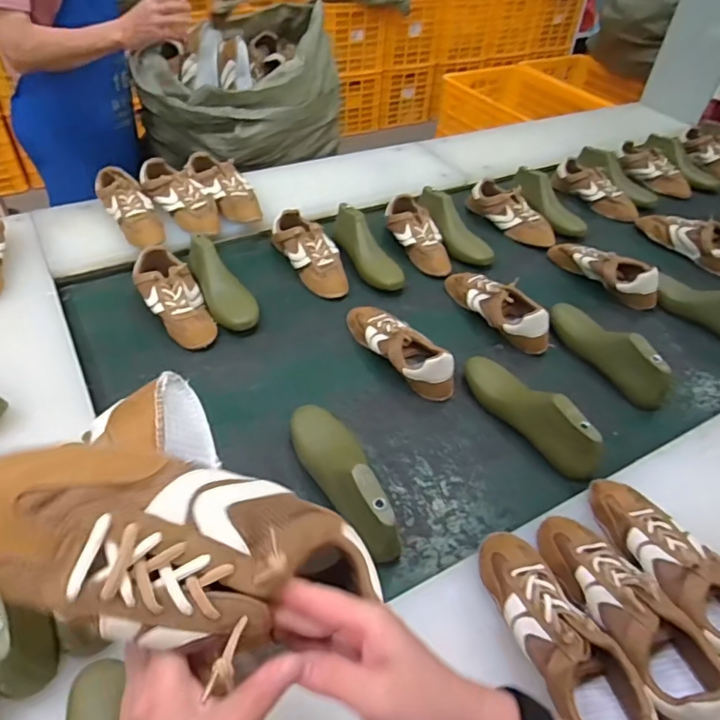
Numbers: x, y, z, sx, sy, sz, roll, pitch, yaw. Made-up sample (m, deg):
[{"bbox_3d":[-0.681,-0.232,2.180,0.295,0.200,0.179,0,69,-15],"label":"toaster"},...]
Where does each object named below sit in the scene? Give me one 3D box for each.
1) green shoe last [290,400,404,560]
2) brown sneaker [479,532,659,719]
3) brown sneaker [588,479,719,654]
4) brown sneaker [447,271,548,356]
[{"bbox_3d":[-0.028,0.142,0.759,0.084,0.099,0.264,-15,46,-17],"label":"green shoe last"},{"bbox_3d":[0.203,0.277,0.578,0.093,0.078,0.240,-13,46,-15],"label":"brown sneaker"},{"bbox_3d":[0.367,0.237,0.639,0.096,0.086,0.255,-19,47,-20],"label":"brown sneaker"},{"bbox_3d":[0.261,-0.109,1.066,0.074,0.076,0.255,-22,49,-23],"label":"brown sneaker"}]

